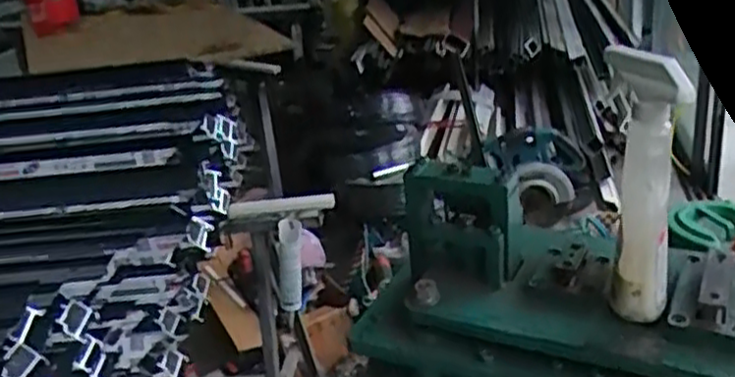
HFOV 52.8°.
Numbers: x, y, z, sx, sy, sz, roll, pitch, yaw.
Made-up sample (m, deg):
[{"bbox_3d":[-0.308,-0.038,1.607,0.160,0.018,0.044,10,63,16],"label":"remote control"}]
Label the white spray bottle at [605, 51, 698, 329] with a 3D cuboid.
[{"bbox_3d":[0.263,0.004,0.705,0.047,0.256,0.044,-11,25,-9],"label":"white spray bottle"}]

